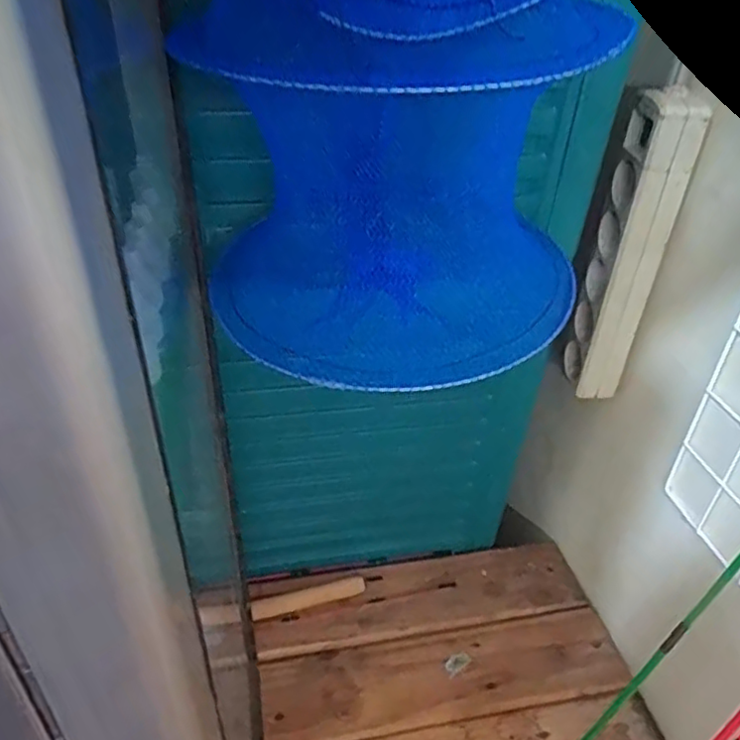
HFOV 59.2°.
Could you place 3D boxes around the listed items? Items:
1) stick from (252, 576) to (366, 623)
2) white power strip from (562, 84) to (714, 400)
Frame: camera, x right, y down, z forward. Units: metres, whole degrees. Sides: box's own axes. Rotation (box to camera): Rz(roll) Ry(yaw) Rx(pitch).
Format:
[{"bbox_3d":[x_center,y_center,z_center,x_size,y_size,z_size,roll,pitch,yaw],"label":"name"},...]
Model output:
[{"bbox_3d":[-0.066,0.242,0.700,0.125,0.010,0.023,-13,40,-19],"label":"stick"},{"bbox_3d":[0.219,-0.093,0.557,0.057,0.262,0.041,17,39,17],"label":"white power strip"}]

